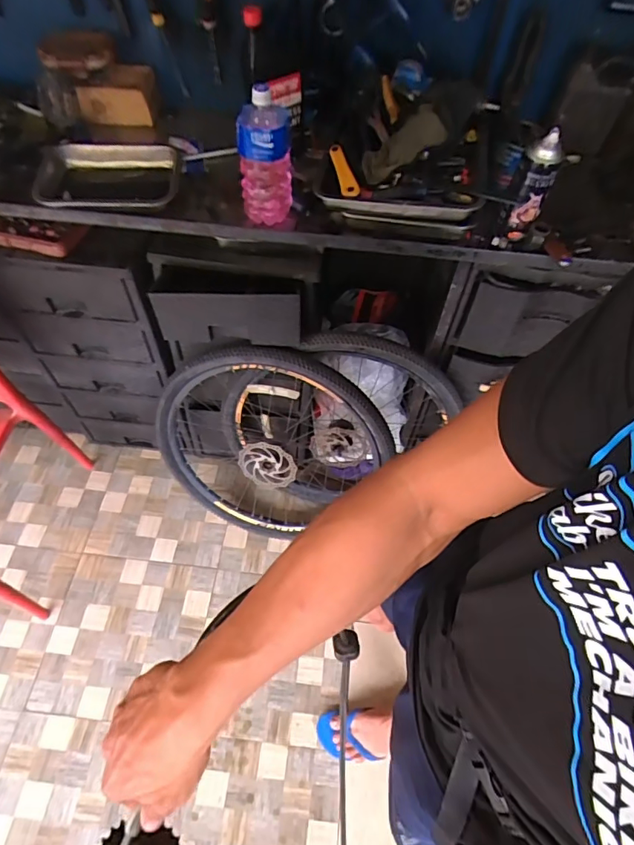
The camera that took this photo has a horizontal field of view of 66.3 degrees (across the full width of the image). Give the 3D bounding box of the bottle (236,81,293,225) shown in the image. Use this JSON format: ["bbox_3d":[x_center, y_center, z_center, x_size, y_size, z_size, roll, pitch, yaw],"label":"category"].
[{"bbox_3d":[-0.089,-0.458,0.839,0.089,0.211,0.097,-4,56,-5],"label":"bottle"}]

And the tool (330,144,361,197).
[{"bbox_3d":[0.046,-0.439,0.842,0.032,0.017,0.120,-12,70,-10],"label":"tool"}]

